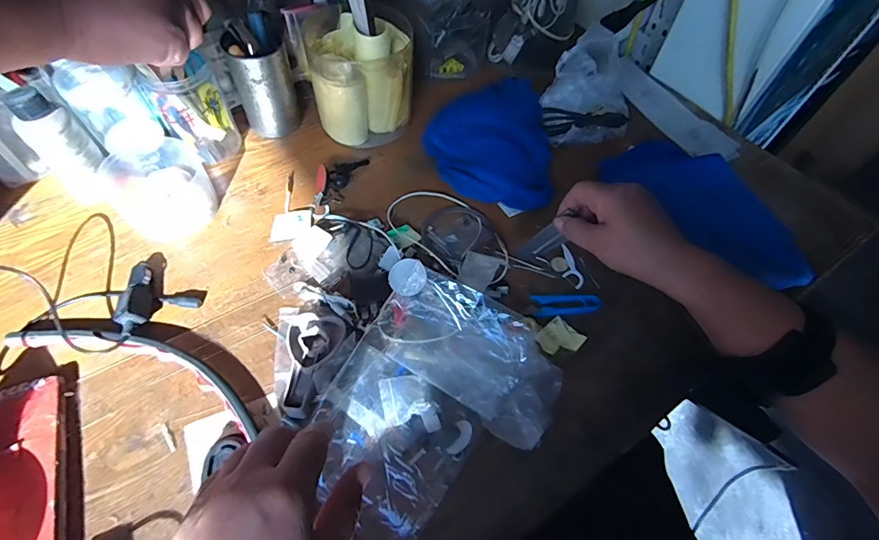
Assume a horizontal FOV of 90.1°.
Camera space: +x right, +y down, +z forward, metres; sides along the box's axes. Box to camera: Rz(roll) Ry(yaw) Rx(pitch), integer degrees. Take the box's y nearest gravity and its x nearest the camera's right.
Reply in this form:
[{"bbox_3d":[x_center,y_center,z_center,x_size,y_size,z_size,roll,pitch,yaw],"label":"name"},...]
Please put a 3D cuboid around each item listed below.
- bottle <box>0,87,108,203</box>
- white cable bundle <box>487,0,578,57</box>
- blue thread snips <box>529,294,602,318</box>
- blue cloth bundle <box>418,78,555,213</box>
[{"bbox_3d":[-0.385,-0.127,0.449,0.047,0.113,0.042,-39,68,-24],"label":"bottle"},{"bbox_3d":[0.133,-0.345,0.590,0.112,0.135,0.035,5,58,0],"label":"white cable bundle"},{"bbox_3d":[0.133,0.036,0.458,0.071,0.005,0.025,-1,59,-4],"label":"blue thread snips"},{"bbox_3d":[0.060,-0.169,0.545,0.146,0.052,0.200,-7,59,-7],"label":"blue cloth bundle"}]

